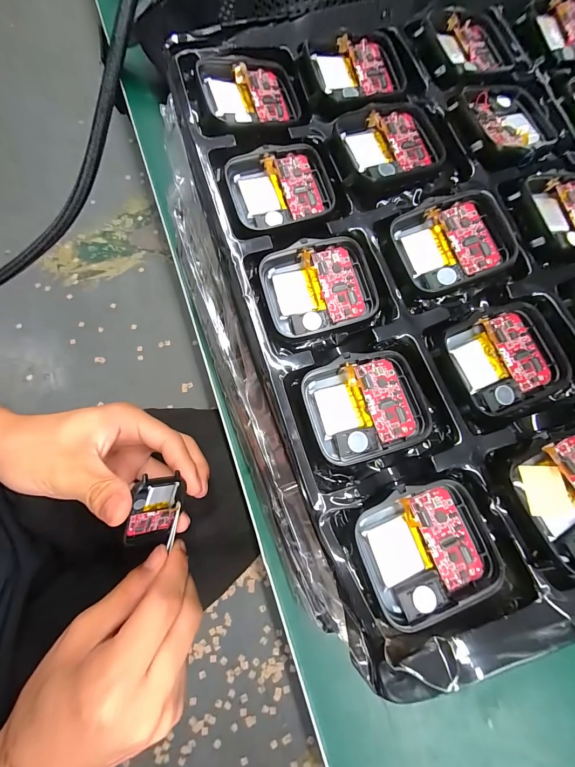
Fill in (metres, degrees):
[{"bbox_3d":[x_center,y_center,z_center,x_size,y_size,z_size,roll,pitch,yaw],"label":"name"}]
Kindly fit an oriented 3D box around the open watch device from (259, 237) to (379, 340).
[{"bbox_3d":[0.013,-0.038,0.124,0.043,0.007,0.036,-15,76,-4],"label":"open watch device"}]

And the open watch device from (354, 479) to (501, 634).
[{"bbox_3d":[0.046,0.054,0.103,0.043,0.007,0.036,-21,77,-6],"label":"open watch device"}]

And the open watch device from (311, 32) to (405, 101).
[{"bbox_3d":[0.033,-0.147,0.145,0.041,0.005,0.039,-9,76,-4],"label":"open watch device"}]

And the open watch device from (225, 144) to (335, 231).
[{"bbox_3d":[-0.003,-0.086,0.136,0.044,0.009,0.034,-9,76,-3],"label":"open watch device"}]

